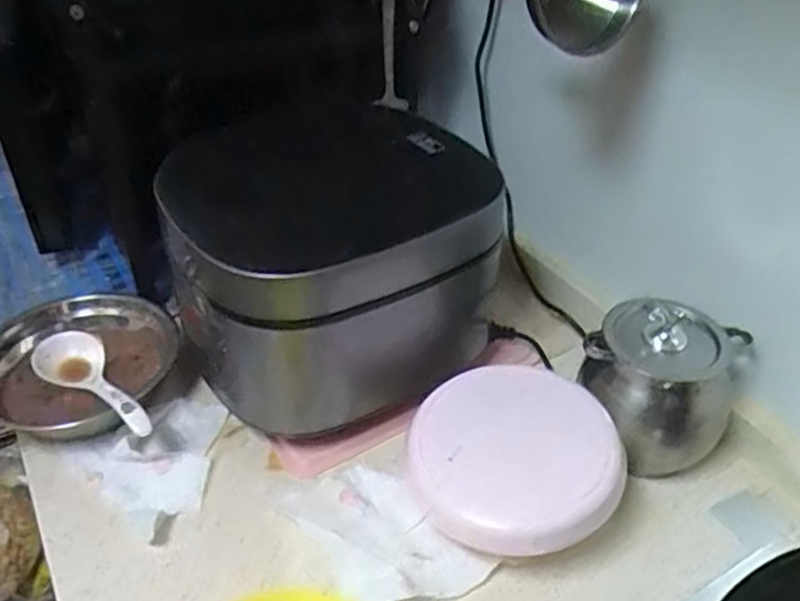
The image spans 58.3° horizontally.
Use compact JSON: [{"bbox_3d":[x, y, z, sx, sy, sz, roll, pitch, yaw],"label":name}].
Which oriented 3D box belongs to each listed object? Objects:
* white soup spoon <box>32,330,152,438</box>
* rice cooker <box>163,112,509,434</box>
[{"bbox_3d":[-0.299,0.080,0.700,0.064,0.033,0.210,-29,36,-32],"label":"white soup spoon"},{"bbox_3d":[-0.091,-0.061,0.754,0.283,0.200,0.350,-14,41,-19],"label":"rice cooker"}]

